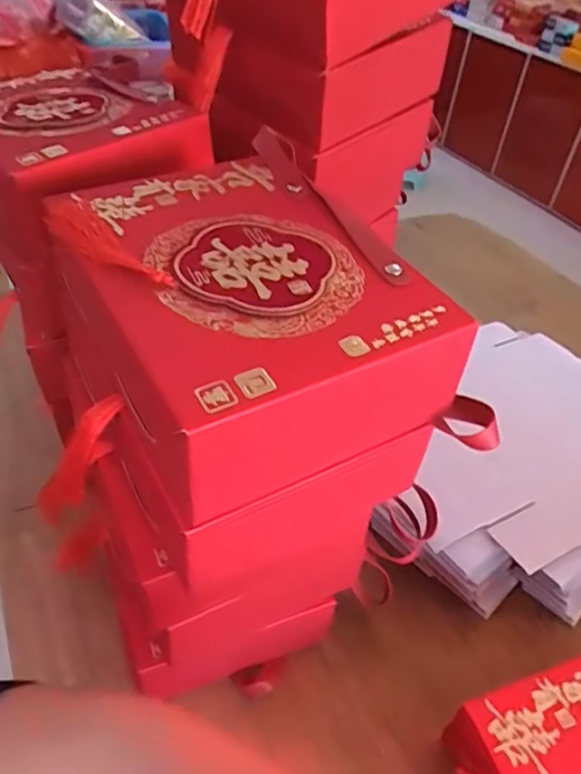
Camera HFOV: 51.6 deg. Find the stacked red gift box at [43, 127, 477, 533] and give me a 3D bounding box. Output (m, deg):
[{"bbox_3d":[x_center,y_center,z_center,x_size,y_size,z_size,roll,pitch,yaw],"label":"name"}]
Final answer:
[{"bbox_3d":[-0.017,-0.043,0.294,0.156,0.062,0.176,-18,48,-24],"label":"stacked red gift box"}]

